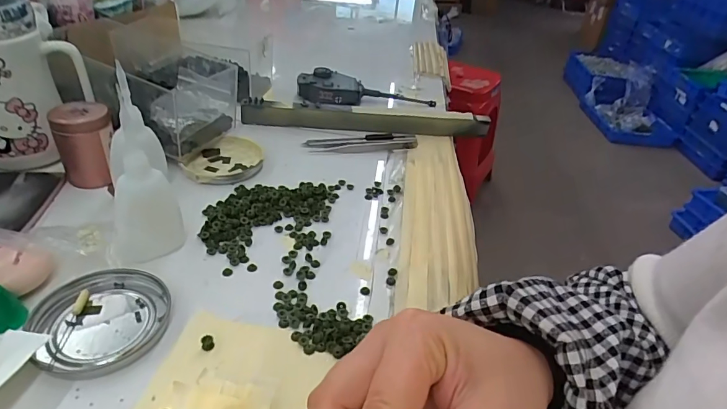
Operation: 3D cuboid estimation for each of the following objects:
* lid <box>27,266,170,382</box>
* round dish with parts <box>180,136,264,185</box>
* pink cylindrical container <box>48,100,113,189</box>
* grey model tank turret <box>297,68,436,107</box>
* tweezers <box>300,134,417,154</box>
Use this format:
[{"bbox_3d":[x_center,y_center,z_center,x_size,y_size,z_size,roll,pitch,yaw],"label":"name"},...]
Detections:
[{"bbox_3d":[-0.163,0.071,0.279,0.075,0.009,0.072,5,35,-4],"label":"lid"},{"bbox_3d":[-0.139,-0.043,0.444,0.072,0.015,0.077,3,36,-7],"label":"round dish with parts"},{"bbox_3d":[-0.241,-0.051,0.386,0.043,0.069,0.034,-16,42,-30],"label":"pink cylindrical container"},{"bbox_3d":[0.006,-0.158,0.603,0.186,0.032,0.048,0,36,-11],"label":"grey model tank turret"},{"bbox_3d":[-0.003,-0.073,0.504,0.126,0.011,0.032,-2,37,-14],"label":"tweezers"}]

